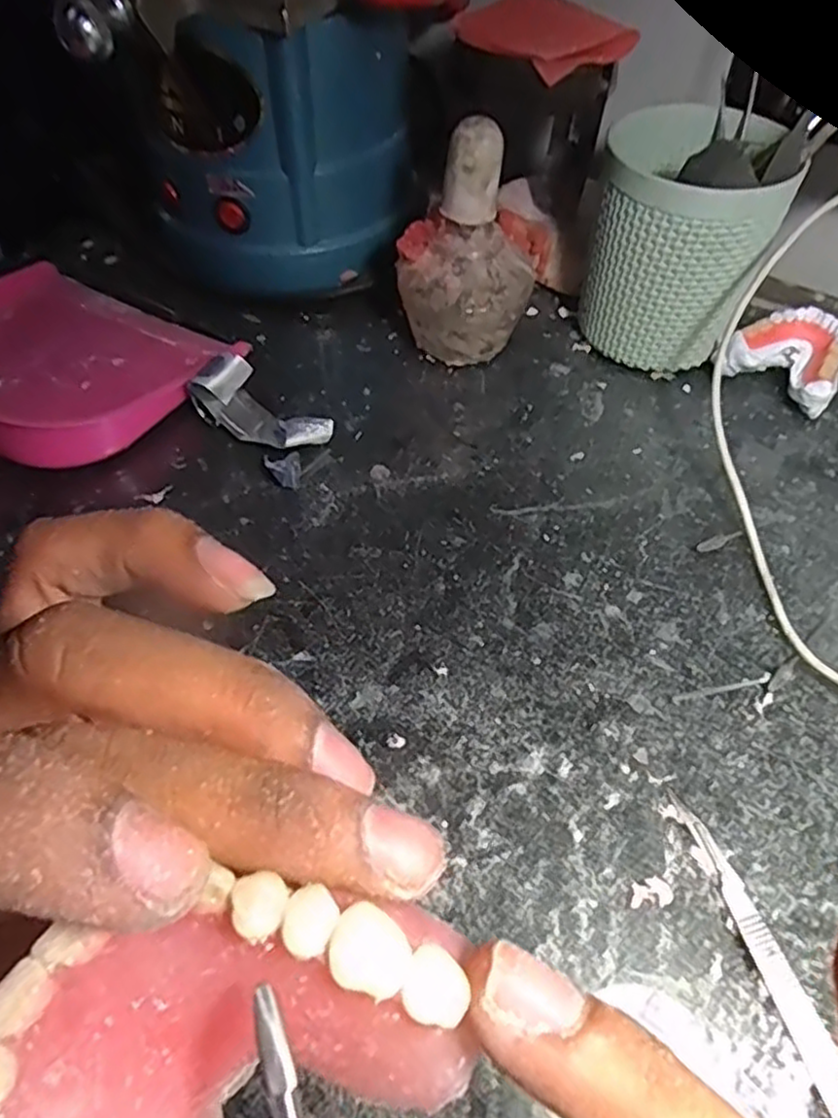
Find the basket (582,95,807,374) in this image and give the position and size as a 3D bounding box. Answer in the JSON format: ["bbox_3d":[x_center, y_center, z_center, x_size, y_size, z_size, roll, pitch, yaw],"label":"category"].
[{"bbox_3d":[0.139,-0.176,0.384,0.088,0.132,0.089,14,54,9],"label":"basket"}]

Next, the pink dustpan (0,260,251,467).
[{"bbox_3d":[-0.217,-0.091,0.367,0.165,0.049,0.207,24,57,16],"label":"pink dustpan"}]

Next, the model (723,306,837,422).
[{"bbox_3d":[0.207,-0.111,0.399,0.058,0.034,0.052,35,60,22],"label":"model"}]

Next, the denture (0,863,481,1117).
[{"bbox_3d":[-0.024,0.065,0.088,0.045,0.030,0.058,30,58,20],"label":"denture"}]

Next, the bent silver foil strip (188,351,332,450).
[{"bbox_3d":[-0.082,-0.078,0.371,0.067,0.027,0.032,29,58,19],"label":"bent silver foil strip"}]

